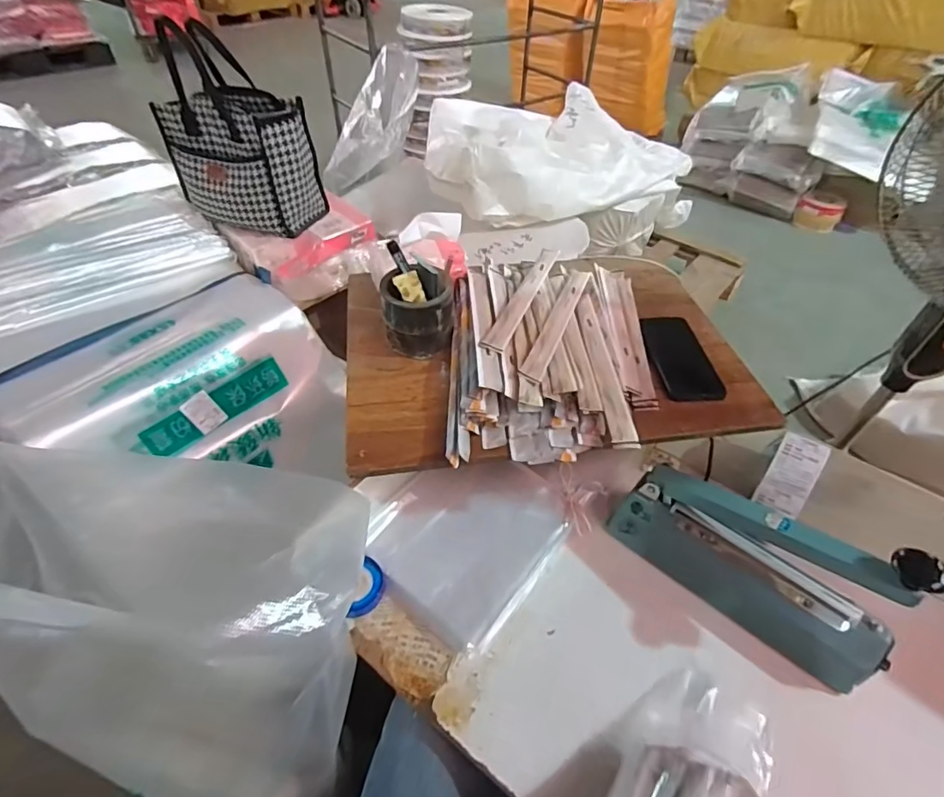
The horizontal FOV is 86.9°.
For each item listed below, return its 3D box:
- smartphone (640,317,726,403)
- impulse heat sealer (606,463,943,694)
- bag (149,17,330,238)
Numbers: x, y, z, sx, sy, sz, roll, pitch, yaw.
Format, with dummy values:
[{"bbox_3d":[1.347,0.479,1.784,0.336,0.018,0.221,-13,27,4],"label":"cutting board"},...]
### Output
[{"bbox_3d":[0.287,-0.061,0.696,0.083,0.012,0.173,-1,47,-3],"label":"smartphone"},{"bbox_3d":[0.326,0.177,0.568,0.315,0.170,0.082,32,54,25],"label":"impulse heat sealer"},{"bbox_3d":[-0.463,-0.520,0.986,0.262,0.313,0.159,20,50,17],"label":"bag"}]

